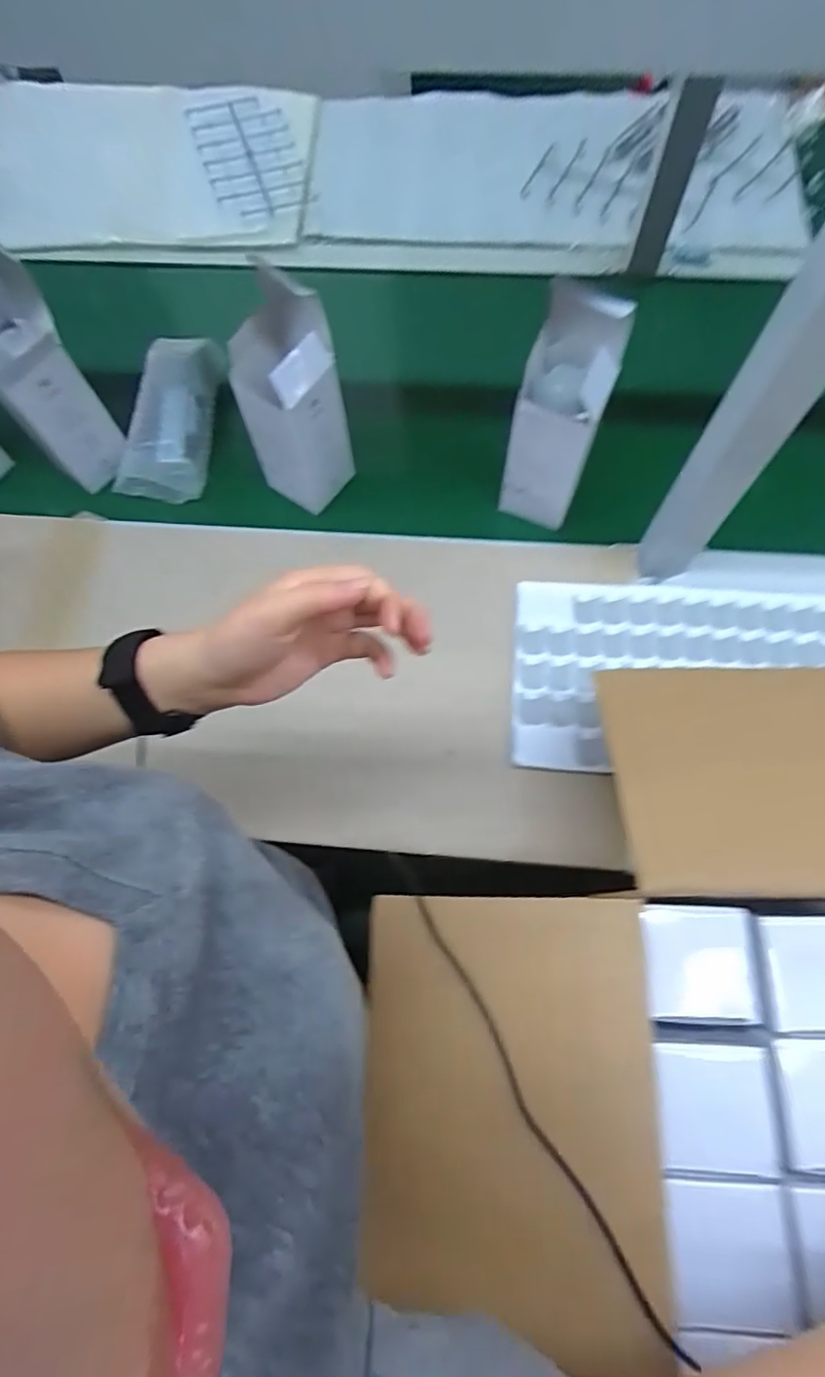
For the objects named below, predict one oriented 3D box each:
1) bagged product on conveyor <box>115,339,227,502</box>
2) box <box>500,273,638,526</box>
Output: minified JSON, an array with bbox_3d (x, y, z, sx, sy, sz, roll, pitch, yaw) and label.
[{"bbox_3d":[-0.276,-0.310,0.711,0.083,0.061,0.190,7,72,5],"label":"bagged product on conveyor"},{"bbox_3d":[0.136,-0.253,0.572,0.073,0.215,0.076,18,73,8],"label":"box"}]

